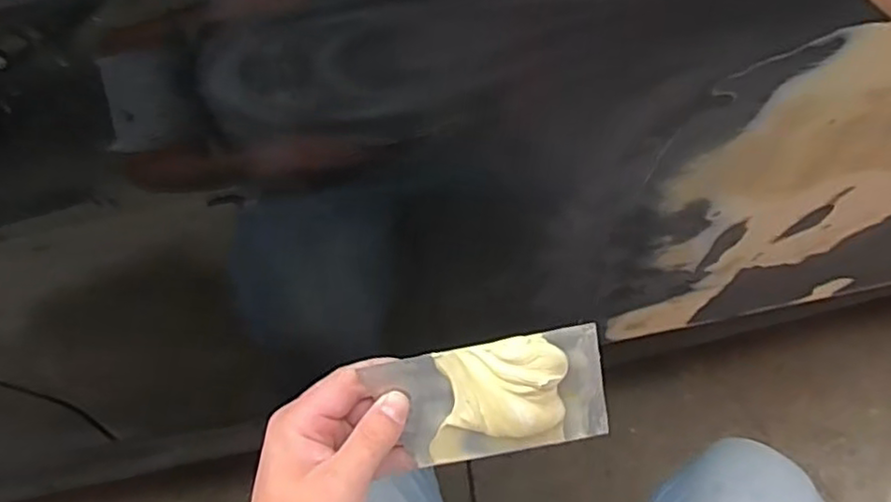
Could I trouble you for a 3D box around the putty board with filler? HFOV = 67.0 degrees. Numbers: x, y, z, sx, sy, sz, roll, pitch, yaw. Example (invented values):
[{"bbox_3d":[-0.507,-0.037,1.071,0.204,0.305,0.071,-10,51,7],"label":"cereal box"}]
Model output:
[{"bbox_3d":[0.028,0.087,0.373,0.122,0.075,0.021,-13,26,6],"label":"putty board with filler"}]

